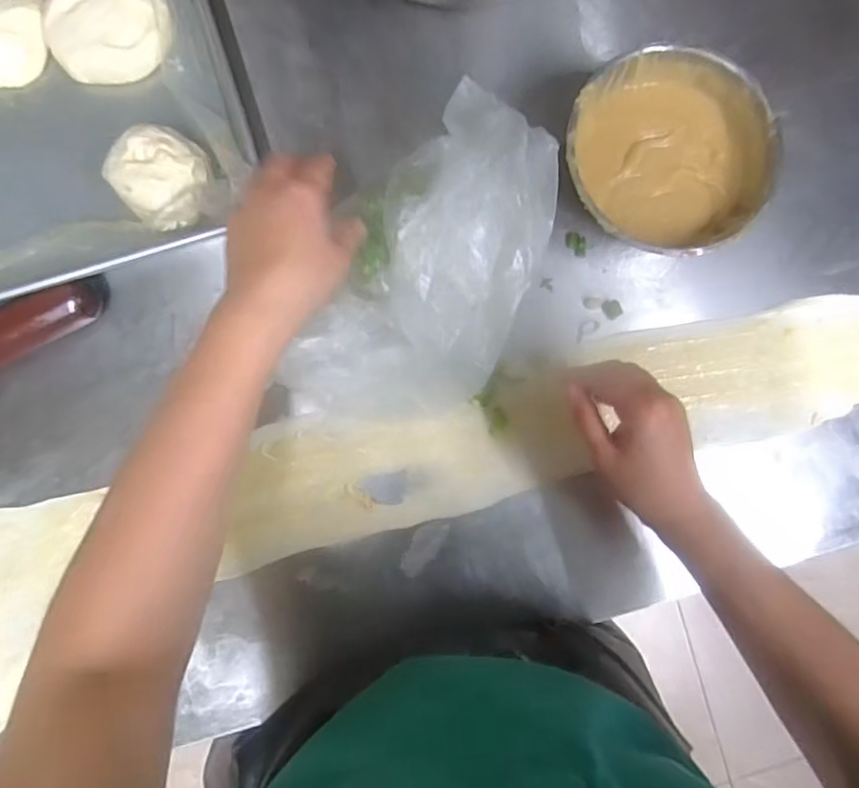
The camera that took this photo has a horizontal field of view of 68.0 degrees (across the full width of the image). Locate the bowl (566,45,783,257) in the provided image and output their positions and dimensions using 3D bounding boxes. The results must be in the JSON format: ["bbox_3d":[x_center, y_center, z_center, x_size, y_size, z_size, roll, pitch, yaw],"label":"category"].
[{"bbox_3d":[0.187,-0.191,0.520,0.162,0.062,0.158,8,85,-3],"label":"bowl"}]

